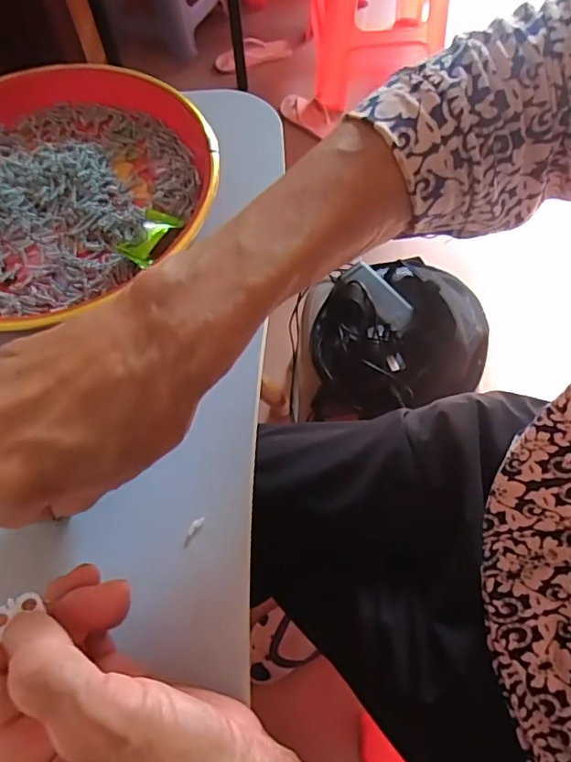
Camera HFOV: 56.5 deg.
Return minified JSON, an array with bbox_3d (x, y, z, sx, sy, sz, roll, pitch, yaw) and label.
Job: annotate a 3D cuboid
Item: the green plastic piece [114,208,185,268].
[{"bbox_3d":[-0.085,-0.092,0.335,0.026,0.010,0.047,14,52,9],"label":"green plastic piece"}]

